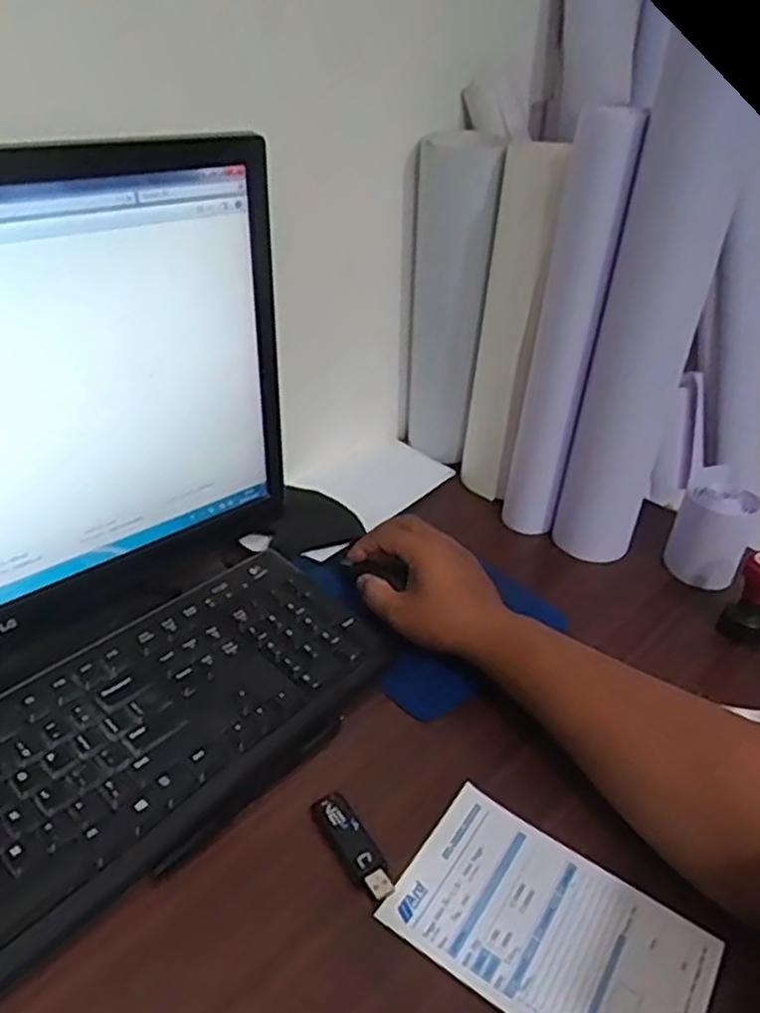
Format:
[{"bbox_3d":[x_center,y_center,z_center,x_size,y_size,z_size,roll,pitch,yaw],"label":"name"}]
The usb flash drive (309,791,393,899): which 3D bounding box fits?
[{"bbox_3d":[-0.016,0.197,0.440,0.020,0.010,0.071,-17,39,-31],"label":"usb flash drive"}]

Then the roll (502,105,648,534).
[{"bbox_3d":[0.161,-0.135,0.656,0.052,0.368,0.039,15,34,14],"label":"roll"}]

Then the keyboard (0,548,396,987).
[{"bbox_3d":[-0.178,0.159,0.455,0.156,0.023,0.422,32,42,33],"label":"keyboard"}]

